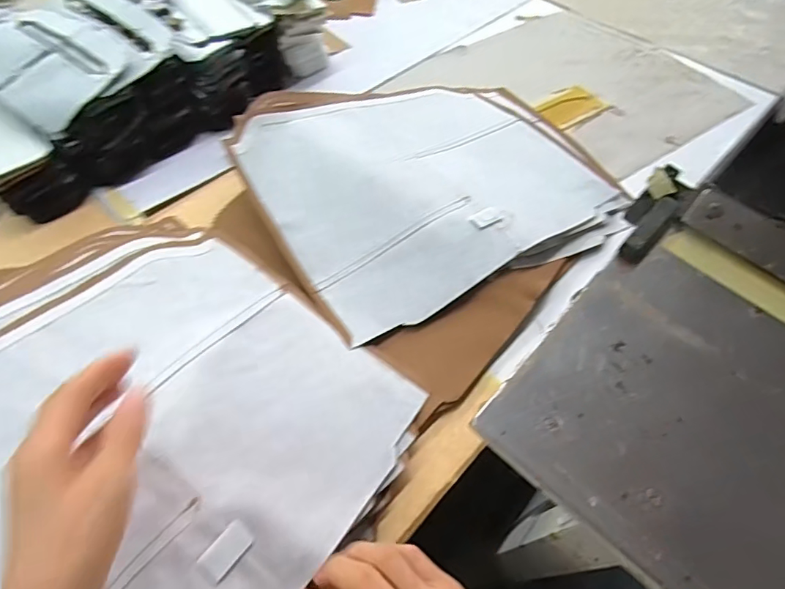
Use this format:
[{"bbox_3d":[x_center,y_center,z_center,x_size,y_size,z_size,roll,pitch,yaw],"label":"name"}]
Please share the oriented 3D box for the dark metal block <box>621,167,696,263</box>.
[{"bbox_3d":[0.232,-0.070,0.439,0.041,0.026,0.113,35,61,17],"label":"dark metal block"}]

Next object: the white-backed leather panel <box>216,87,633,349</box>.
[{"bbox_3d":[0.048,-0.148,0.598,0.446,0.061,0.336,-23,60,-19],"label":"white-backed leather panel"}]

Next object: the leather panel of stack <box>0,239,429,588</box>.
[{"bbox_3d":[-0.194,0.115,0.370,0.326,0.077,0.363,29,58,15],"label":"leather panel of stack"}]

